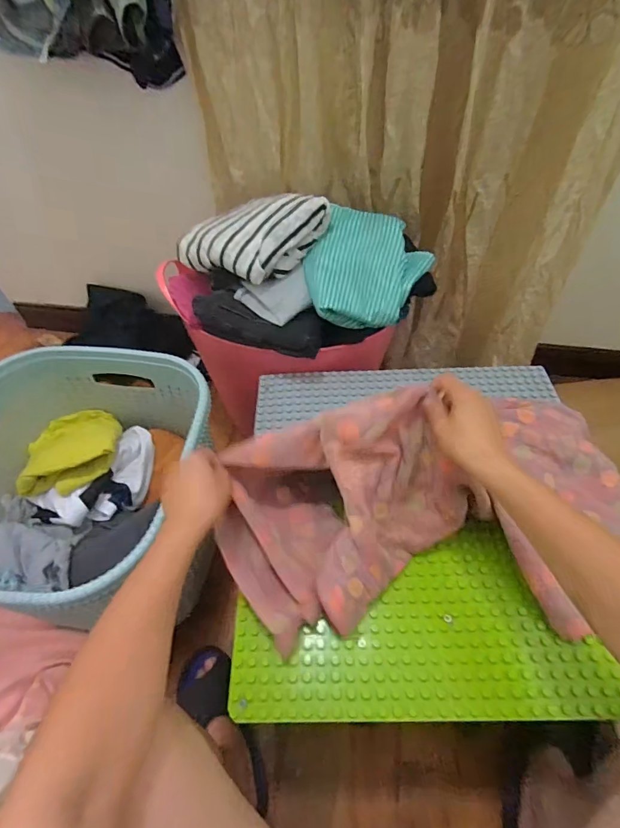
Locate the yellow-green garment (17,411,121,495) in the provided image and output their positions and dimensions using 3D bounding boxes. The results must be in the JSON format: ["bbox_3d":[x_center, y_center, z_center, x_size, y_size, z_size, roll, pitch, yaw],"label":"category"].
[{"bbox_3d":[-0.444,0.067,0.782,0.168,0.052,0.187,-14,53,-8],"label":"yellow-green garment"}]

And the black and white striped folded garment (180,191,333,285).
[{"bbox_3d":[-0.107,-0.319,0.725,0.232,0.097,0.157,30,59,23],"label":"black and white striped folded garment"}]

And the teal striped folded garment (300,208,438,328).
[{"bbox_3d":[0.102,-0.250,0.707,0.214,0.109,0.183,0,52,3],"label":"teal striped folded garment"}]

